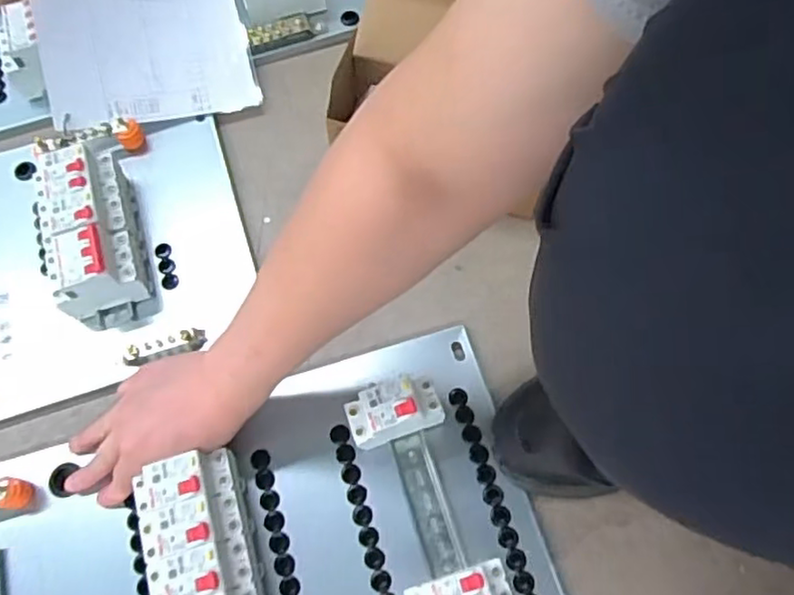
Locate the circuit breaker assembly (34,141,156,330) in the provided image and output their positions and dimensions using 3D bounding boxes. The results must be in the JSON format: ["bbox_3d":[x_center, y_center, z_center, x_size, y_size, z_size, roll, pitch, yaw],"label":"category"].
[{"bbox_3d":[-0.297,-0.074,0.630,0.077,0.076,0.192,-18,68,-7],"label":"circuit breaker assembly"}]

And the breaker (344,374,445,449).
[{"bbox_3d":[-0.002,0.098,0.553,0.076,0.079,0.038,-16,68,-6],"label":"breaker"}]

